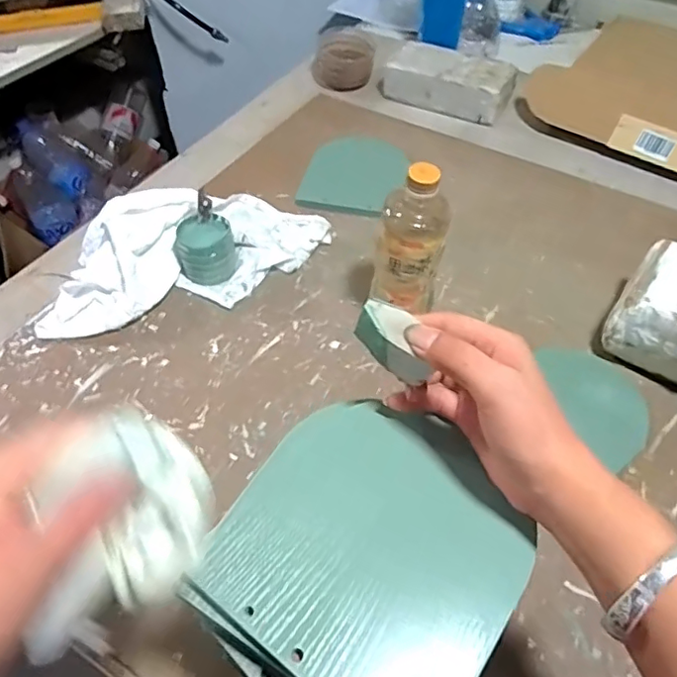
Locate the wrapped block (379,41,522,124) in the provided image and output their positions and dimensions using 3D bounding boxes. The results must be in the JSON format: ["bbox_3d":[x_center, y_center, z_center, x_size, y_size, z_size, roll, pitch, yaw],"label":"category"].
[{"bbox_3d":[0.186,-0.441,0.959,0.216,0.065,0.100,20,54,16],"label":"wrapped block"}]

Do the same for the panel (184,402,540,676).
[{"bbox_3d":[0.021,0.110,0.307,0.147,0.011,0.157,29,56,22],"label":"panel"}]

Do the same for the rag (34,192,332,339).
[{"bbox_3d":[-0.191,-0.110,0.697,0.368,0.069,0.166,-21,54,-16],"label":"rag"}]

